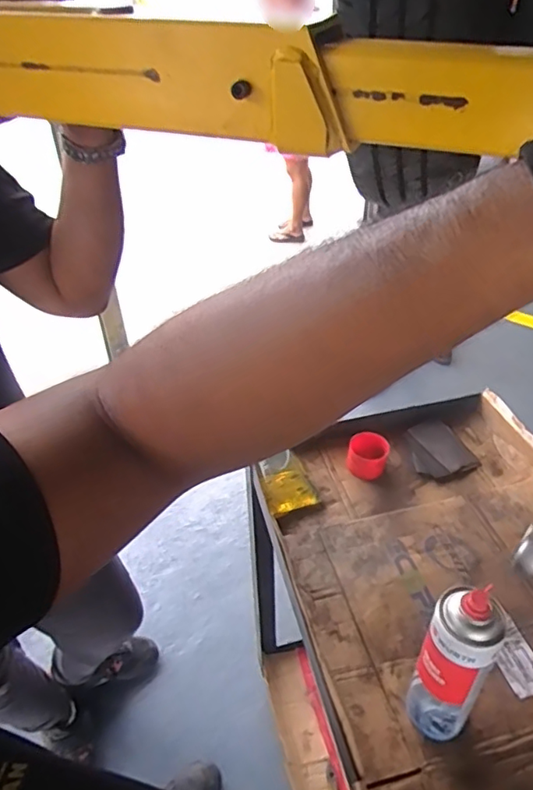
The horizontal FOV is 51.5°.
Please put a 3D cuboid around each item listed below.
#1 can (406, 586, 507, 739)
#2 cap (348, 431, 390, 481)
[{"bbox_3d":[0.187,0.281,0.564,0.060,0.231,0.055,-2,39,1],"label":"can"},{"bbox_3d":[0.172,0.103,0.942,0.069,0.048,0.067,9,41,13],"label":"cap"}]

